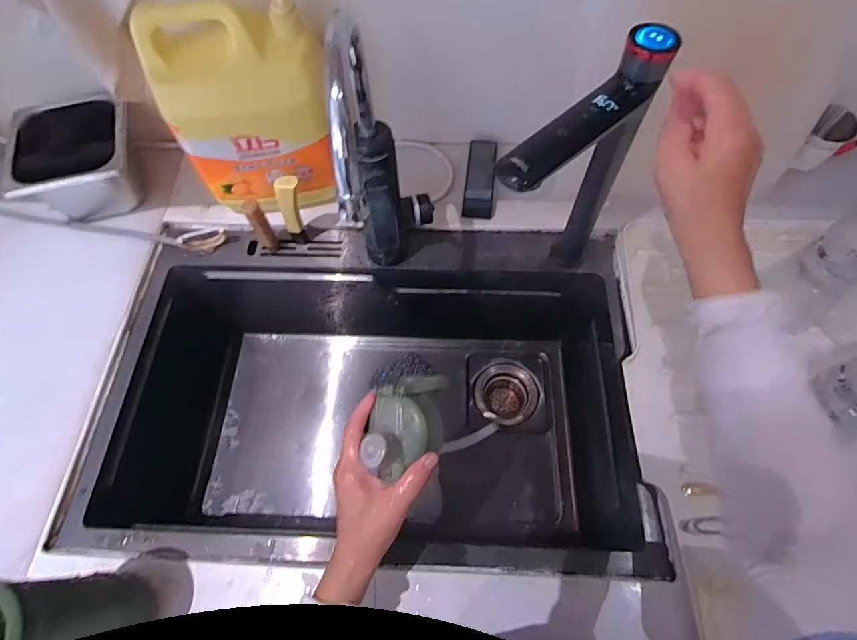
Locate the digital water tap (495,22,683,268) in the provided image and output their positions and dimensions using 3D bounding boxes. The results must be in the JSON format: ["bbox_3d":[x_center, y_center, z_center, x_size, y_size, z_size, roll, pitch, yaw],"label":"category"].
[{"bbox_3d":[0.143,-0.129,0.519,0.170,0.314,0.044,-37,69,-15],"label":"digital water tap"}]

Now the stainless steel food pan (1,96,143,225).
[{"bbox_3d":[-0.497,-0.229,0.688,0.155,0.099,0.174,-14,65,-5],"label":"stainless steel food pan"}]

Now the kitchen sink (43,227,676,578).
[{"bbox_3d":[-0.068,0.114,0.699,0.670,0.249,0.439,1,64,2],"label":"kitchen sink"}]

